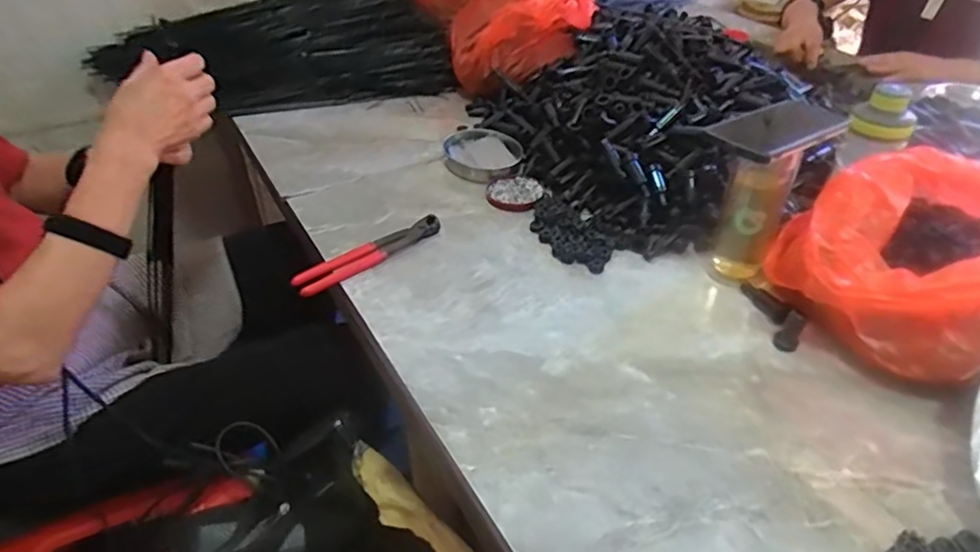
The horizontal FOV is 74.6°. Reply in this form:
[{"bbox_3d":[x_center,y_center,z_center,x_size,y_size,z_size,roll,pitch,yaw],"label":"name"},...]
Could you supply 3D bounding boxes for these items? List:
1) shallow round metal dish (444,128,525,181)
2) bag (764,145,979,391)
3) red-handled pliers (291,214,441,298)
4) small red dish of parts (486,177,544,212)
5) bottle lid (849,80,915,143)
[{"bbox_3d":[-0.010,-0.191,0.998,0.118,0.025,0.129,0,38,0],"label":"shallow round metal dish"},{"bbox_3d":[0.447,-0.033,0.671,0.251,0.149,0.265,20,42,25],"label":"bag"},{"bbox_3d":[-0.145,-0.027,0.792,0.197,0.016,0.036,-28,45,-31],"label":"red-handled pliers"},{"bbox_3d":[0.035,-0.116,0.912,0.078,0.010,0.076,4,38,5],"label":"small red dish of parts"},{"bbox_3d":[0.459,-0.184,0.752,0.066,0.058,0.056,24,44,28],"label":"bottle lid"}]

